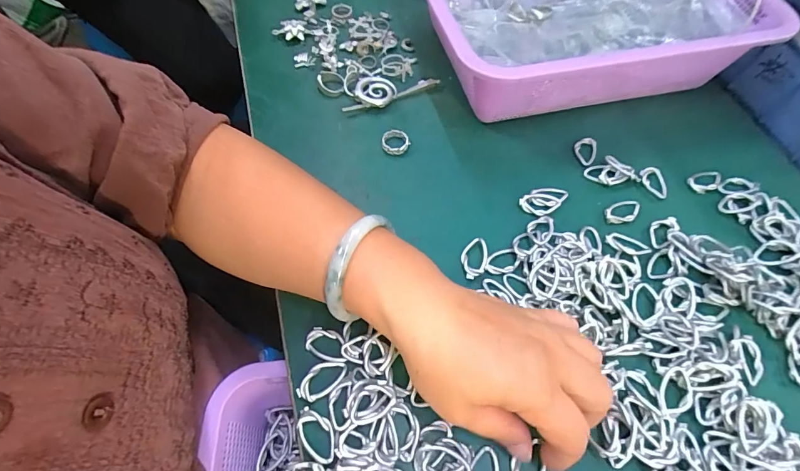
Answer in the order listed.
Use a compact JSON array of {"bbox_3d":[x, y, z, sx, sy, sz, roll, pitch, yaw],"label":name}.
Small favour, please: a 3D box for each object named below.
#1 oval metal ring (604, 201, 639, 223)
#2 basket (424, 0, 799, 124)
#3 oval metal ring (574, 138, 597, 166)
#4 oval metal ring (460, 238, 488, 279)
[{"bbox_3d":[0.184,-0.020,0.331,0.033,0.004,0.017,-22,62,-13],"label":"oval metal ring"},{"bbox_3d":[0.169,-0.217,0.398,0.303,0.092,0.226,-11,60,-8],"label":"basket"},{"bbox_3d":[0.167,-0.076,0.364,0.020,0.005,0.031,24,62,13],"label":"oval metal ring"},{"bbox_3d":[0.056,0.017,0.303,0.019,0.006,0.035,15,60,7],"label":"oval metal ring"}]

